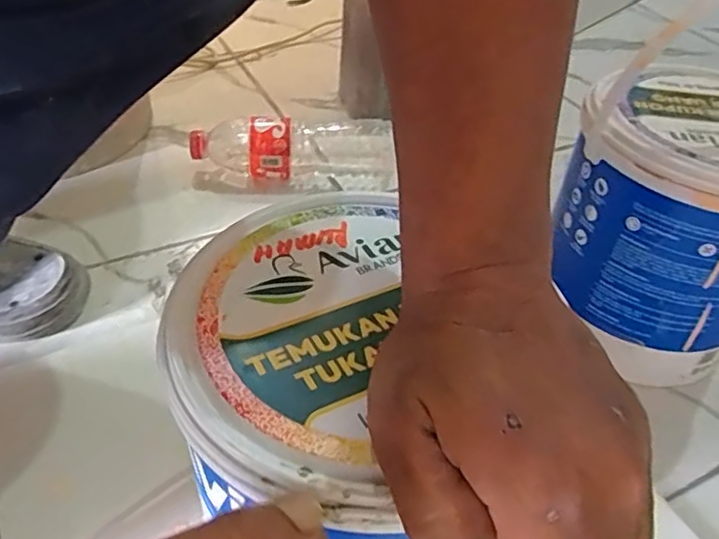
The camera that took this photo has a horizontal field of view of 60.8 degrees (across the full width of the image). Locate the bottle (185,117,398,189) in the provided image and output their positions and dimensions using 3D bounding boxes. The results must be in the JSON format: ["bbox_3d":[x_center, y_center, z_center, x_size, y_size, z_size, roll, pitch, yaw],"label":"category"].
[{"bbox_3d":[-0.078,-0.136,0.691,0.213,0.068,0.064,-2,43,-8],"label":"bottle"}]

